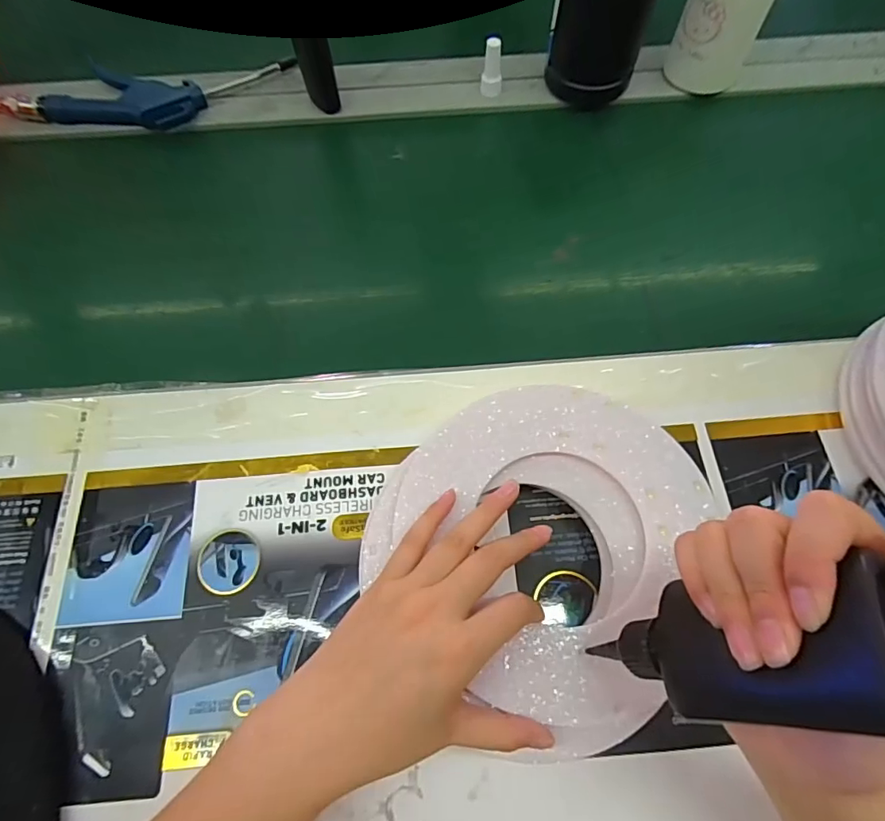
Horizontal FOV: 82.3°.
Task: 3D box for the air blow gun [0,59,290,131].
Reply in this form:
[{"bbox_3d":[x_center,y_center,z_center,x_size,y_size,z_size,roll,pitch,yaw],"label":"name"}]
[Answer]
[{"bbox_3d":[-0.295,-0.328,0.521,0.265,0.030,0.085,-3,67,0],"label":"air blow gun"}]

